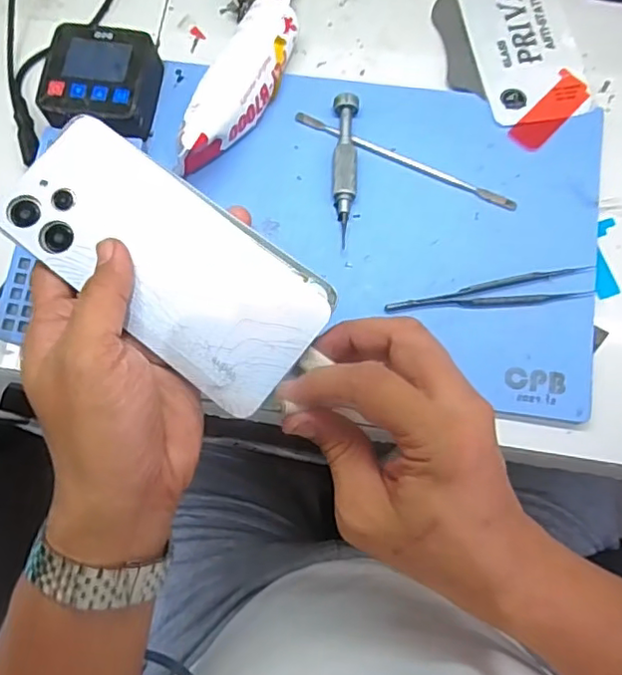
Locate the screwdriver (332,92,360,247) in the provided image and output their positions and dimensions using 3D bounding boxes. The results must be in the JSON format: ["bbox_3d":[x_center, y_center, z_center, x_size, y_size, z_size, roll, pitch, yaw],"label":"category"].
[{"bbox_3d":[0.023,-0.114,0.403,0.016,0.014,0.104,2,77,2],"label":"screwdriver"}]

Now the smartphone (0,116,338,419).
[{"bbox_3d":[-0.072,-0.039,0.301,0.164,0.011,0.079,38,81,4],"label":"smartphone"}]

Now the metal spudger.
[{"bbox_3d":[0.063,-0.121,0.407,0.160,0.005,0.010,25,79,7],"label":"metal spudger"}]

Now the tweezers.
[{"bbox_3d":[0.114,-0.028,0.382,0.131,0.006,0.021,-6,77,0],"label":"tweezers"}]

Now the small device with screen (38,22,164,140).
[{"bbox_3d":[-0.143,-0.172,0.414,0.068,0.037,0.073,5,77,3],"label":"small device with screen"}]

